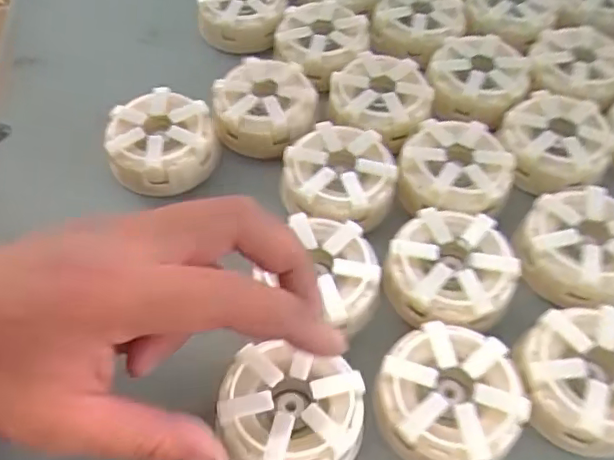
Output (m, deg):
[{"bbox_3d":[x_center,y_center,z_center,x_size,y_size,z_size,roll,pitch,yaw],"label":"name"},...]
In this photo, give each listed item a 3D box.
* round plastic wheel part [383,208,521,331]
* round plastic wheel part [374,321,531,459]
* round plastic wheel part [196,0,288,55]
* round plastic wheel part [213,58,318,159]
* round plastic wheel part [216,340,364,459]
[{"bbox_3d":[0.070,0.022,0.289,0.059,0.029,0.058,0,57,1],"label":"round plastic wheel part"},{"bbox_3d":[0.062,0.075,0.255,0.058,0.027,0.061,0,57,1],"label":"round plastic wheel part"},{"bbox_3d":[-0.046,-0.154,0.407,0.060,0.032,0.054,2,57,2],"label":"round plastic wheel part"},{"bbox_3d":[-0.024,-0.075,0.349,0.058,0.026,0.056,0,57,1],"label":"round plastic wheel part"},{"bbox_3d":[-0.008,0.079,0.245,0.058,0.022,0.053,0,57,1],"label":"round plastic wheel part"}]

